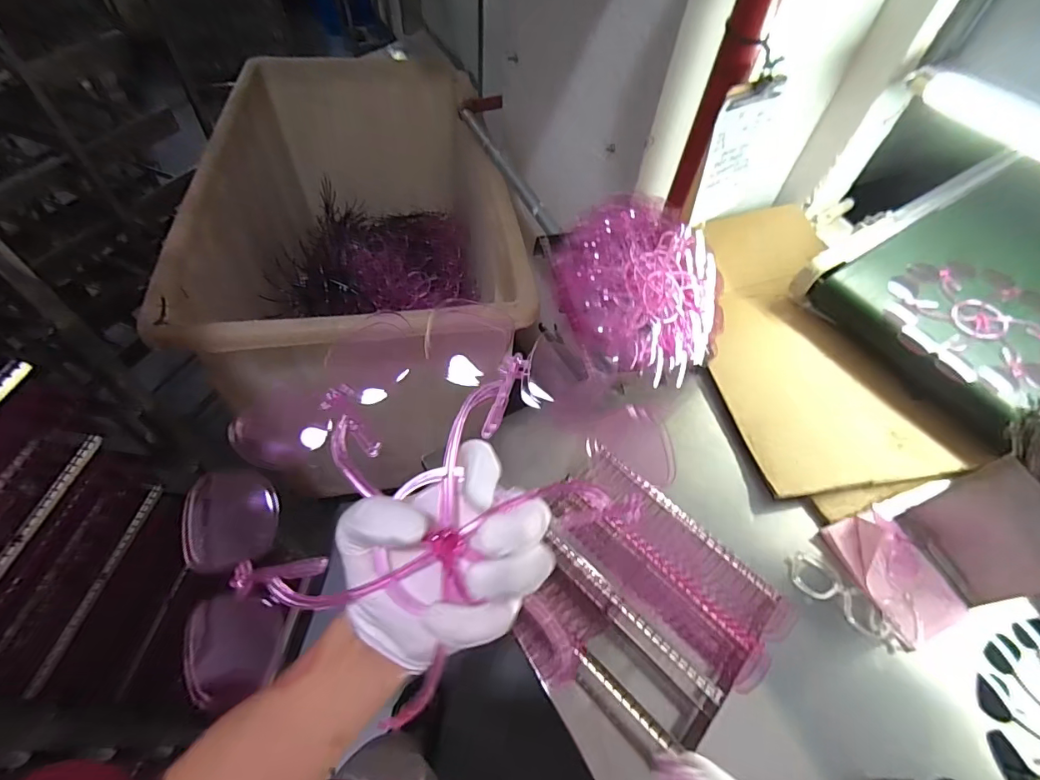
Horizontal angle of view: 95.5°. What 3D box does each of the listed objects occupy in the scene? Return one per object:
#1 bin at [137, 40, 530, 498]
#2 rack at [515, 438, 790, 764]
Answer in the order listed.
[{"bbox_3d":[-0.427,-0.469,1.358,0.675,0.533,1.389,-6,55,-10],"label":"bin"},{"bbox_3d":[0.147,0.271,0.615,0.273,0.141,0.246,37,59,19],"label":"rack"}]

